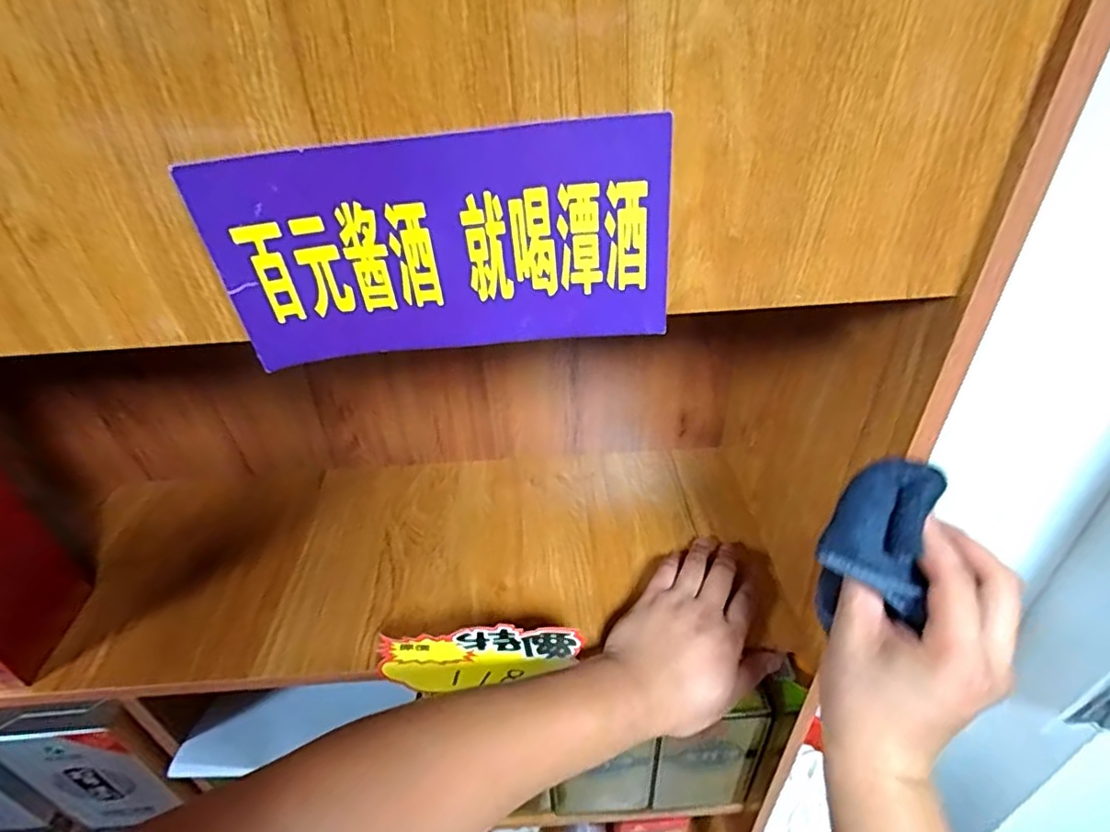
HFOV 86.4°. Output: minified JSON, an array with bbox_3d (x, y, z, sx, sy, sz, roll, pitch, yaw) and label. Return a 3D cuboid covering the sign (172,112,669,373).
[{"bbox_3d":[-0.048,-0.072,0.267,0.195,0.100,0.011,-6,39,-2],"label":"sign"}]

